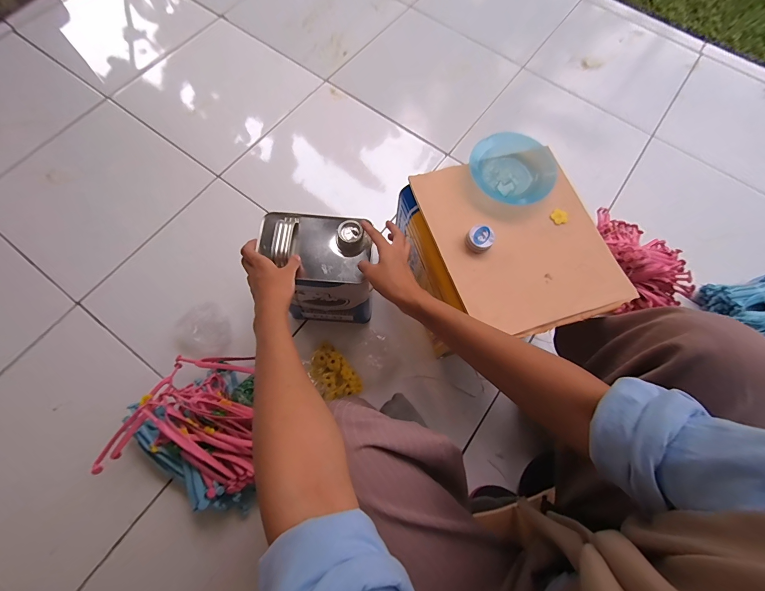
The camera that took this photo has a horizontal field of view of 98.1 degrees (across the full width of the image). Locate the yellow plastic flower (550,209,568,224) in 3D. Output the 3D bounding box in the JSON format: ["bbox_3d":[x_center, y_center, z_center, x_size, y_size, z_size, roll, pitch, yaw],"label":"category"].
[{"bbox_3d":[0.266,-0.119,0.497,0.023,0.009,0.021,37,74,10],"label":"yellow plastic flower"}]

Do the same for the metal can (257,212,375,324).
[{"bbox_3d":[-0.102,-0.037,0.580,0.160,0.233,0.111,4,72,-1],"label":"metal can"}]

